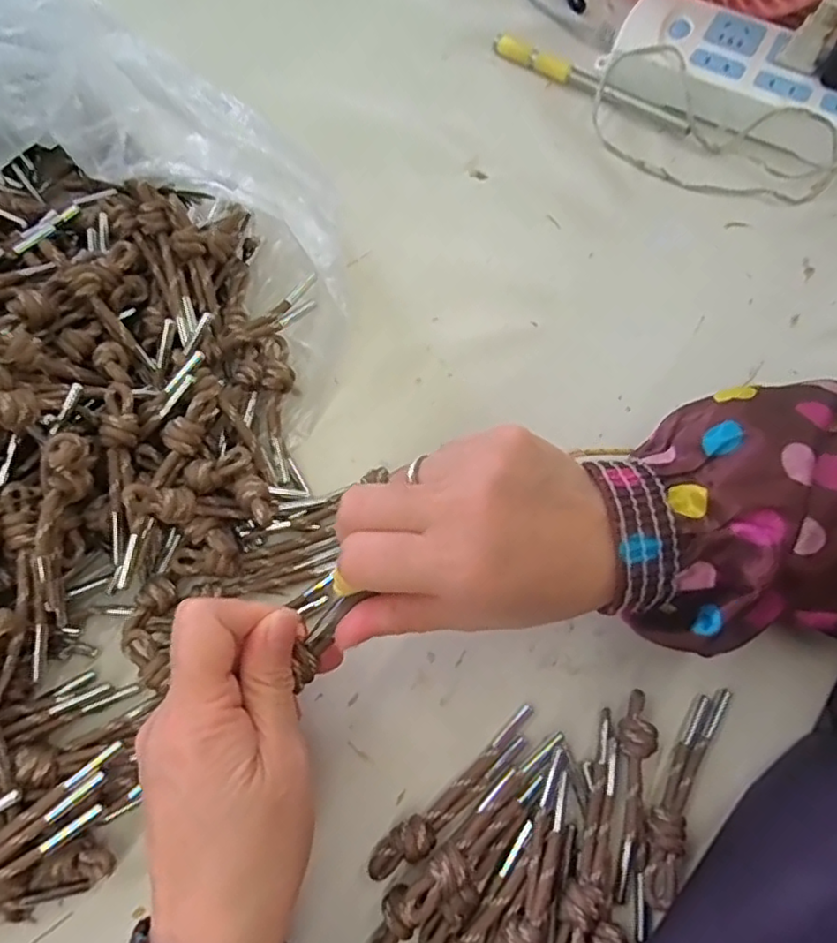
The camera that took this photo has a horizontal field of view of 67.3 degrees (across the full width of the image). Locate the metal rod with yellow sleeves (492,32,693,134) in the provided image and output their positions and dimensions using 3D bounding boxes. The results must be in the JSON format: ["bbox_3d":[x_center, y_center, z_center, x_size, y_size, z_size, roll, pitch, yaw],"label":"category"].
[{"bbox_3d":[0.115,-0.264,0.426,0.150,0.011,0.012,34,73,11],"label":"metal rod with yellow sleeves"}]

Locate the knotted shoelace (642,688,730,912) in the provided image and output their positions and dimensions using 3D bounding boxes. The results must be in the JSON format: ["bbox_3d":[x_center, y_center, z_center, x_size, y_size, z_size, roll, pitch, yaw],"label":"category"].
[{"bbox_3d":[0.112,0.133,0.266,0.016,0.012,0.090,26,72,8],"label":"knotted shoelace"}]

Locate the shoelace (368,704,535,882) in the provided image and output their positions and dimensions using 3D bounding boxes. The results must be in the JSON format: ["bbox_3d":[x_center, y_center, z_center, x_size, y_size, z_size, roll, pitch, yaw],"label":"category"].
[{"bbox_3d":[0.017,0.137,0.269,0.092,0.015,0.015,-39,75,-14],"label":"shoelace"}]

